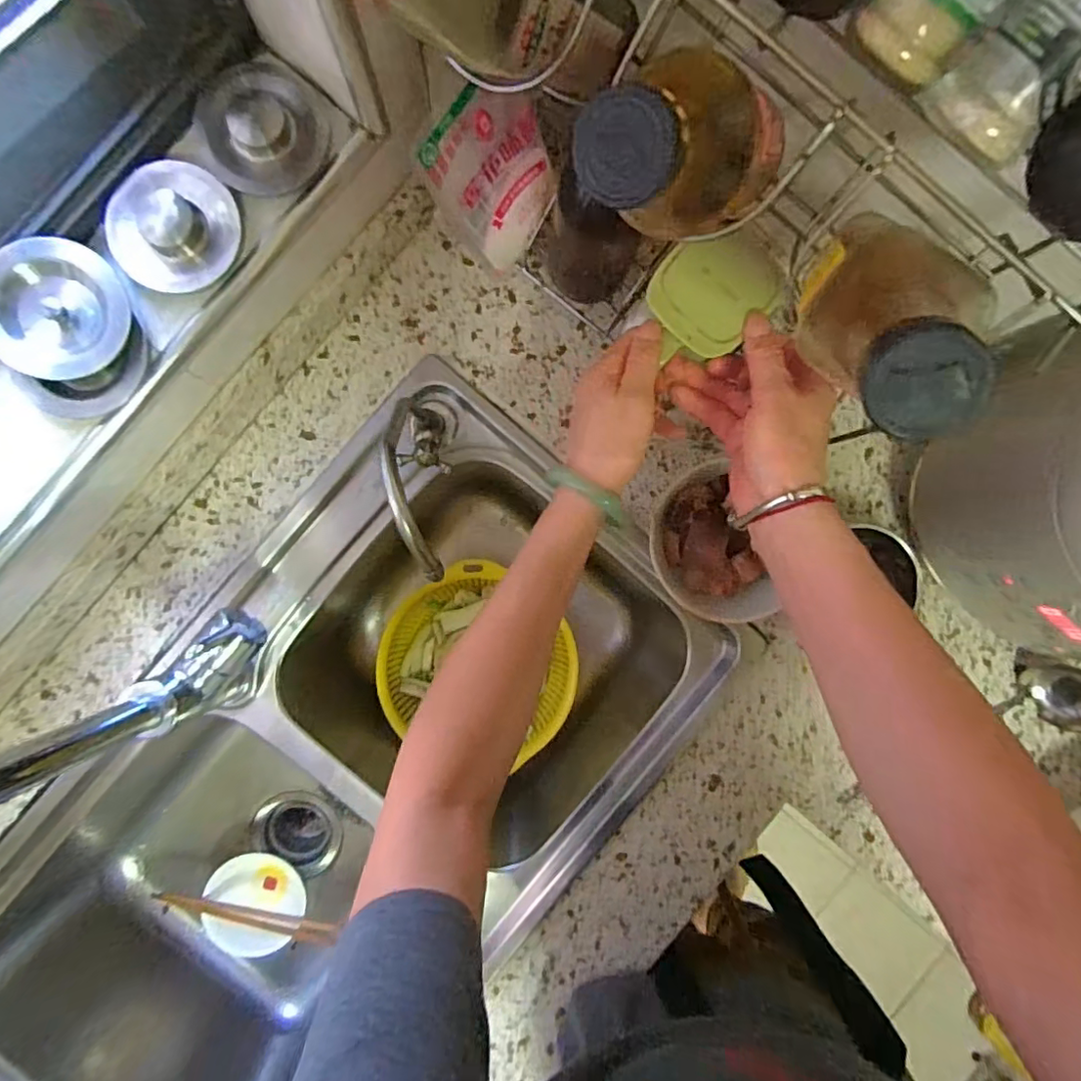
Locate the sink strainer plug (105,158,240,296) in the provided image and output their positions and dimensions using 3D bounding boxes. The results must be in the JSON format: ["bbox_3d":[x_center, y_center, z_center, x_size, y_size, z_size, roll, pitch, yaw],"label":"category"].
[{"bbox_3d":[-0.242,-0.206,0.377,0.084,0.026,0.075,12,90,-3],"label":"sink strainer plug"}]

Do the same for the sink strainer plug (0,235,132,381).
[{"bbox_3d":[-0.308,-0.145,0.361,0.075,0.023,0.083,22,107,-31],"label":"sink strainer plug"}]

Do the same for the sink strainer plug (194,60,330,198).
[{"bbox_3d":[-0.185,-0.273,0.380,0.077,0.033,0.064,-26,92,-2],"label":"sink strainer plug"}]

